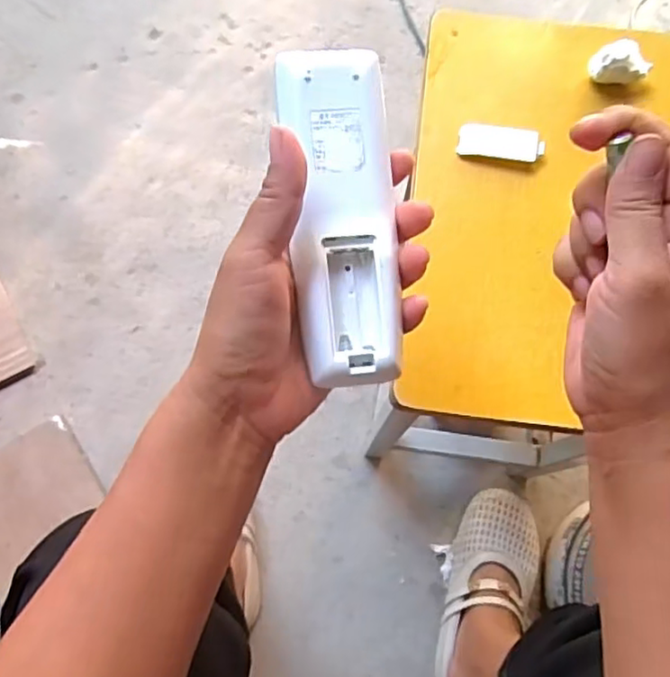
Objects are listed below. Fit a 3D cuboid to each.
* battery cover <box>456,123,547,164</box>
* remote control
[{"bbox_3d":[0.123,-0.146,0.472,0.061,0.017,0.021,10,74,1],"label":"battery cover"},{"bbox_3d":[0.004,-0.058,0.296,0.048,0.013,0.156,-5,87,-1],"label":"remote control"}]

